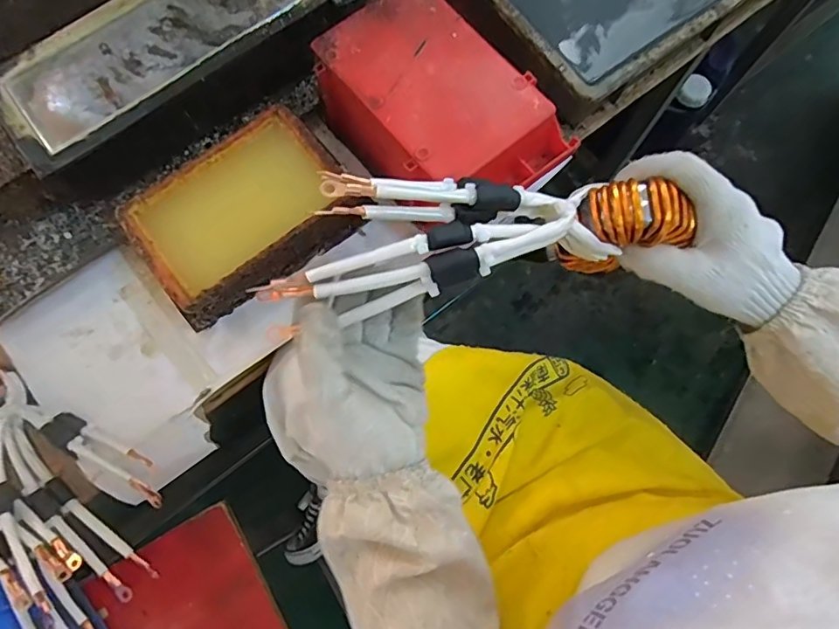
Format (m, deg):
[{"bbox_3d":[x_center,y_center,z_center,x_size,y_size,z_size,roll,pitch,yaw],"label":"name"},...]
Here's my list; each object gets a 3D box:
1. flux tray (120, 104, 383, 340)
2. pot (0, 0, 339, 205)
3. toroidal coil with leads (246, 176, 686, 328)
[{"bbox_3d":[-0.180,-0.098,0.539,0.210,0.067,0.137,-38,78,-9],"label":"flux tray"},{"bbox_3d":[-0.268,-0.267,0.570,0.344,0.083,0.152,-38,78,-9],"label":"pot"},{"bbox_3d":[0.041,-0.052,0.344,0.268,0.042,0.082,-7,75,-6],"label":"toroidal coil with leads"}]

